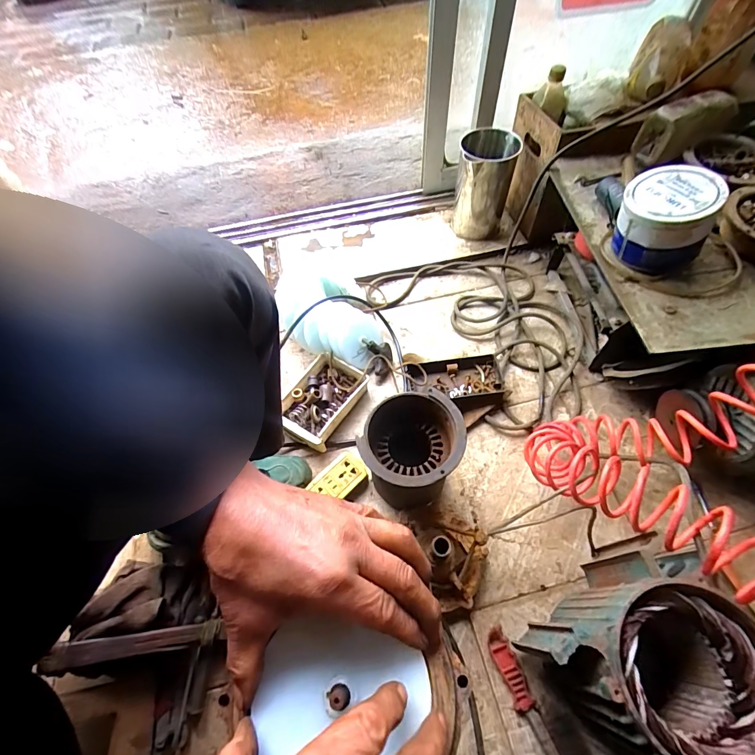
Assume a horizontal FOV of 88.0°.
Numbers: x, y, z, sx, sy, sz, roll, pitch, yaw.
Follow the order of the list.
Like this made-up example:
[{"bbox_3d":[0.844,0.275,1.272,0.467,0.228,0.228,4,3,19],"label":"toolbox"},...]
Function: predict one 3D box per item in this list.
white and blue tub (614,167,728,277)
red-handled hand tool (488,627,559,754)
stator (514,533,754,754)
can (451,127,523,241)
[{"bbox_3d":[0.436,-0.239,0.597,0.124,0.110,0.117,-2,59,3],"label":"white and blue tub"},{"bbox_3d":[0.207,0.456,0.509,0.027,0.025,0.224,-20,60,-8],"label":"red-handled hand tool"},{"bbox_3d":[0.311,0.337,0.468,0.174,0.203,0.179,-39,65,-18],"label":"stator"},{"bbox_3d":[0.246,-0.443,0.915,0.118,0.201,0.110,-2,59,3],"label":"can"}]

